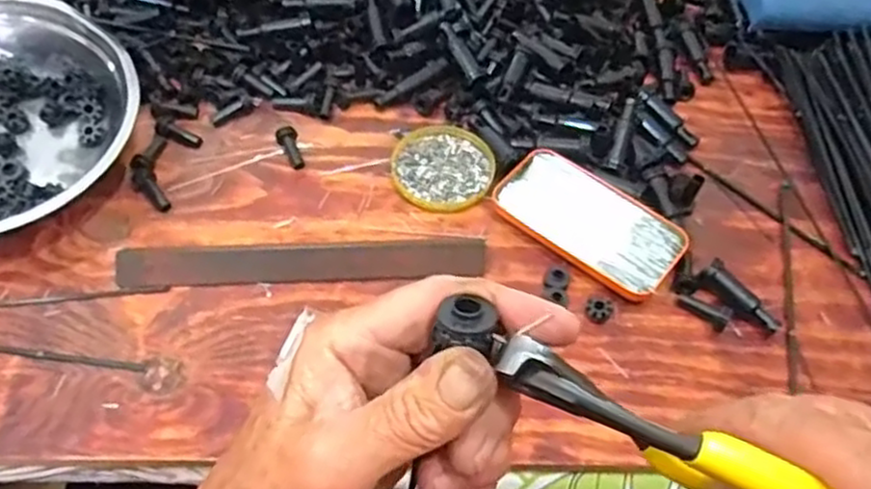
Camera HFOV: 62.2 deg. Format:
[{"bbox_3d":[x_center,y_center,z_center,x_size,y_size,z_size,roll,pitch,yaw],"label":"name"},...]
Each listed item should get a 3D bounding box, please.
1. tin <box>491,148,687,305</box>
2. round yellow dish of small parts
[{"bbox_3d":[0.121,-0.020,0.564,0.143,0.017,0.077,36,60,20],"label":"tin"},{"bbox_3d":[0.007,-0.066,0.604,0.081,0.012,0.087,2,55,-3],"label":"round yellow dish of small parts"}]

